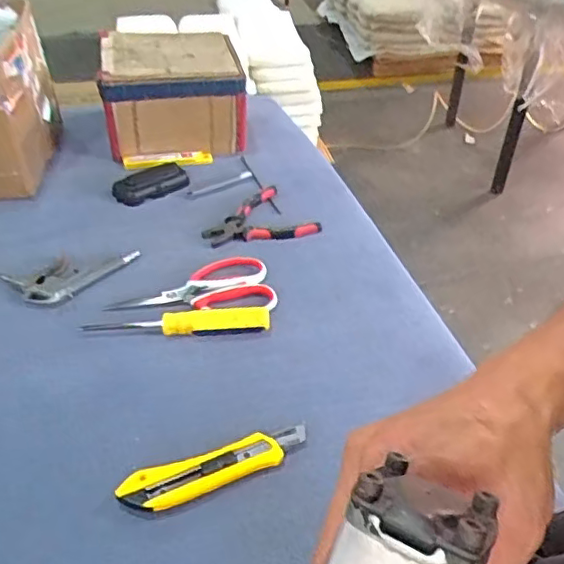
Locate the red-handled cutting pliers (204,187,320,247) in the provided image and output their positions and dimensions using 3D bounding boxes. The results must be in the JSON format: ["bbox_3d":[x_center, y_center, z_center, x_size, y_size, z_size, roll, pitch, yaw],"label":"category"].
[{"bbox_3d":[-0.033,-0.077,0.806,0.143,0.022,0.113,-26,48,-31],"label":"red-handled cutting pliers"}]

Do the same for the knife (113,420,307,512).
[{"bbox_3d":[-0.055,0.159,0.514,0.164,0.015,0.036,-15,43,-22],"label":"knife"}]

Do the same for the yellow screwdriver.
[{"bbox_3d":[-0.113,0.043,0.636,0.195,0.026,0.025,0,40,-5],"label":"yellow screwdriver"}]

